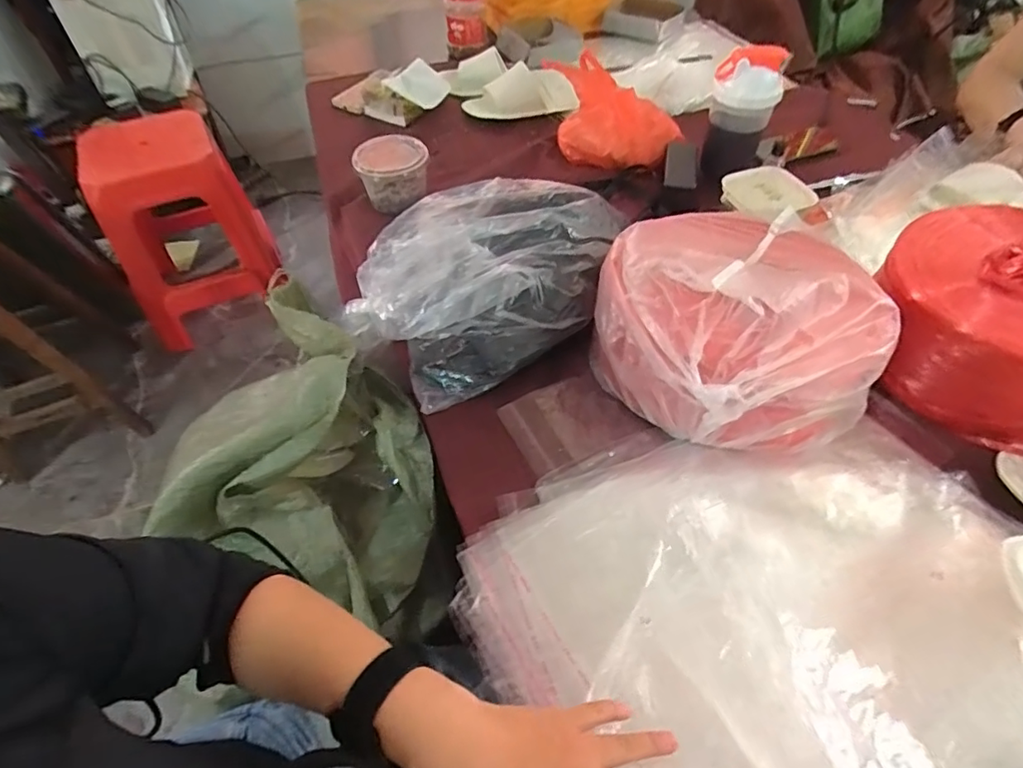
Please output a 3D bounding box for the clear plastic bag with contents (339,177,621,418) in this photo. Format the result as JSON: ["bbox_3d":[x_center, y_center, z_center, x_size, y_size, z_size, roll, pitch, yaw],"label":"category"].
[{"bbox_3d":[-0.025,-0.133,0.669,0.342,0.121,0.233,-25,55,-18],"label":"clear plastic bag with contents"}]

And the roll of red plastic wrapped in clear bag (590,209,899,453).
[{"bbox_3d":[0.229,-0.081,0.563,0.266,0.178,0.276,0,51,1],"label":"roll of red plastic wrapped in clear bag"}]

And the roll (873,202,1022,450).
[{"bbox_3d":[0.544,-0.065,0.597,0.271,0.136,0.226,29,57,22],"label":"roll"}]

